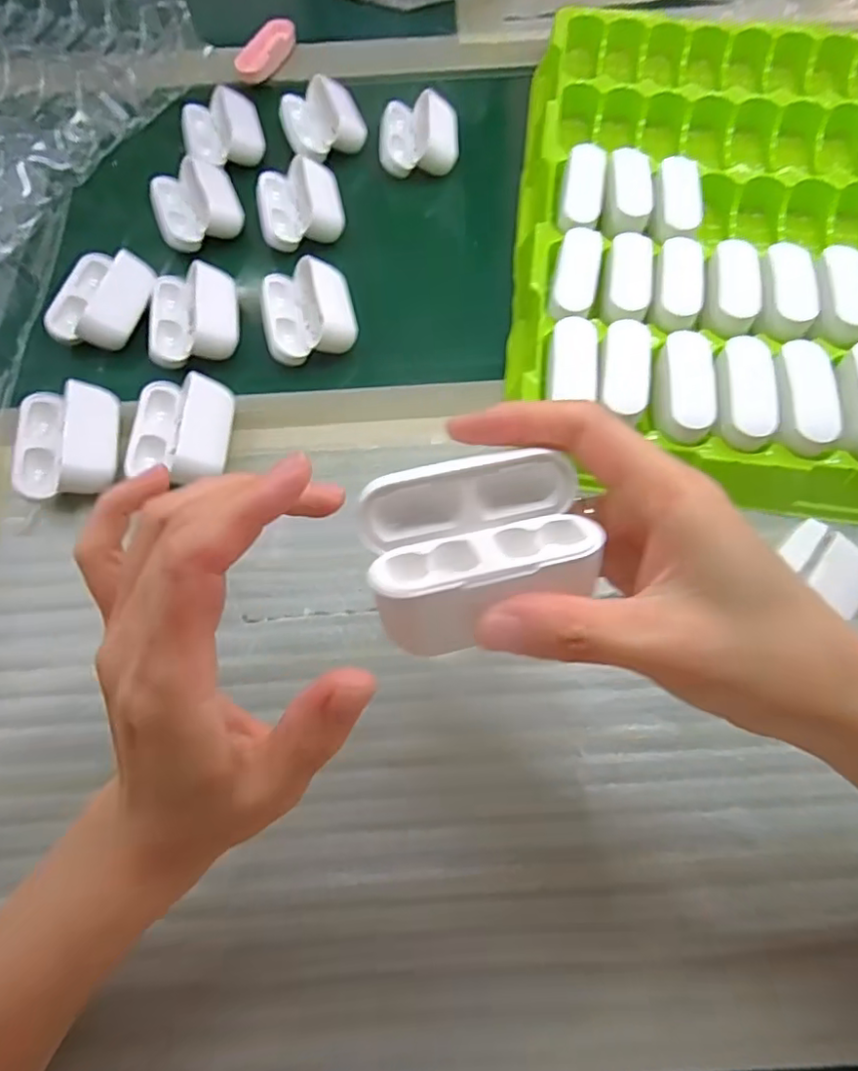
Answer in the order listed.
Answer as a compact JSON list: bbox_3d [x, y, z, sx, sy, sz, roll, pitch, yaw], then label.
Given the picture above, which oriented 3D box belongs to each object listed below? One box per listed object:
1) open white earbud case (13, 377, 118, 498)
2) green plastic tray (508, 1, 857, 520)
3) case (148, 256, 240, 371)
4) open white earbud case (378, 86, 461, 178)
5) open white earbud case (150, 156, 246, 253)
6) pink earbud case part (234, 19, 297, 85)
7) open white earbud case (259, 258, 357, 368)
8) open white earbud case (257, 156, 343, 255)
[{"bbox_3d":[-0.199,-0.051,0.331,0.051,0.031,0.072,-10,68,-3],"label":"open white earbud case"},{"bbox_3d":[0.356,-0.200,0.373,0.588,0.041,0.432,6,68,3],"label":"green plastic tray"},{"bbox_3d":[-0.147,-0.139,0.373,0.052,0.029,0.071,-9,68,-3],"label":"case"},{"bbox_3d":[-0.007,-0.290,0.432,0.056,0.027,0.059,-3,68,0],"label":"open white earbud case"},{"bbox_3d":[-0.161,-0.230,0.409,0.055,0.025,0.066,-23,69,-8],"label":"open white earbud case"},{"bbox_3d":[-0.130,-0.385,0.476,0.029,0.011,0.069,32,72,13],"label":"pink earbud case part"},{"bbox_3d":[-0.075,-0.139,0.373,0.055,0.029,0.063,-13,68,-5],"label":"open white earbud case"},{"bbox_3d":[-0.089,-0.229,0.411,0.056,0.027,0.065,-12,68,-4],"label":"open white earbud case"}]

